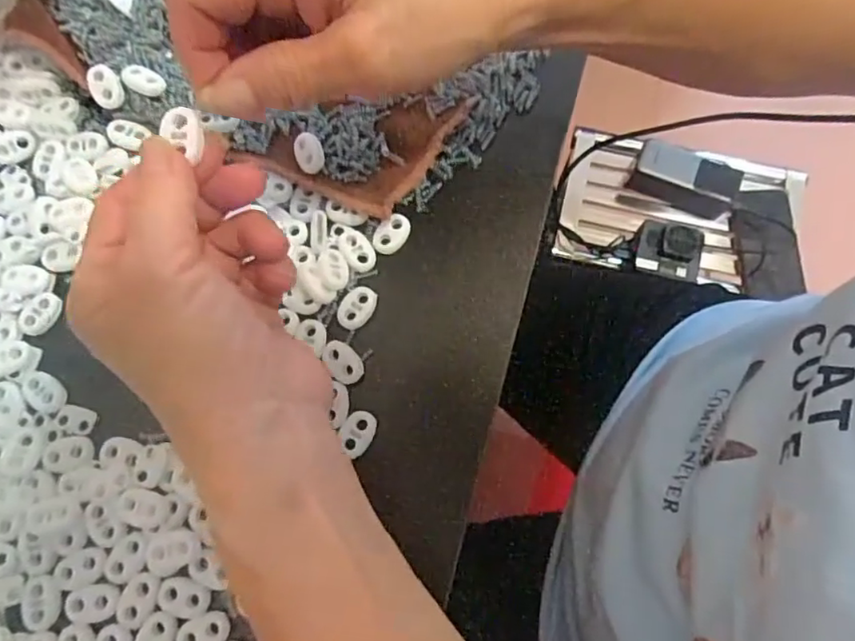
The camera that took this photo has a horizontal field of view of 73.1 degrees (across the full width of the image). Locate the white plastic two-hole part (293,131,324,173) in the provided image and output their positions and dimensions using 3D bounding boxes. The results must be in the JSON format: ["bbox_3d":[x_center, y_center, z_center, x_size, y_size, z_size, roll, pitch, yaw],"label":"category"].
[{"bbox_3d":[-0.061,-0.087,0.298,0.014,0.004,0.020,-17,99,0],"label":"white plastic two-hole part"}]

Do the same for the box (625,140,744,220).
[{"bbox_3d":[0.329,-0.179,0.740,0.133,0.063,0.050,19,75,6],"label":"box"}]

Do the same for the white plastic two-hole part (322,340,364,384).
[{"bbox_3d":[-0.040,0.020,0.274,0.015,0.004,0.022,-39,77,-9],"label":"white plastic two-hole part"}]

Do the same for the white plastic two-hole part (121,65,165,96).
[{"bbox_3d":[-0.150,-0.127,0.304,0.025,0.004,0.014,14,94,3],"label":"white plastic two-hole part"}]

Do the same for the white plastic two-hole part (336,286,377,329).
[{"bbox_3d":[-0.035,-0.007,0.282,0.016,0.004,0.023,32,77,10],"label":"white plastic two-hole part"}]

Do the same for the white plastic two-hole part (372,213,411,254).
[{"bbox_3d":[-0.017,-0.044,0.291,0.022,0.004,0.014,-43,78,-10],"label":"white plastic two-hole part"}]

